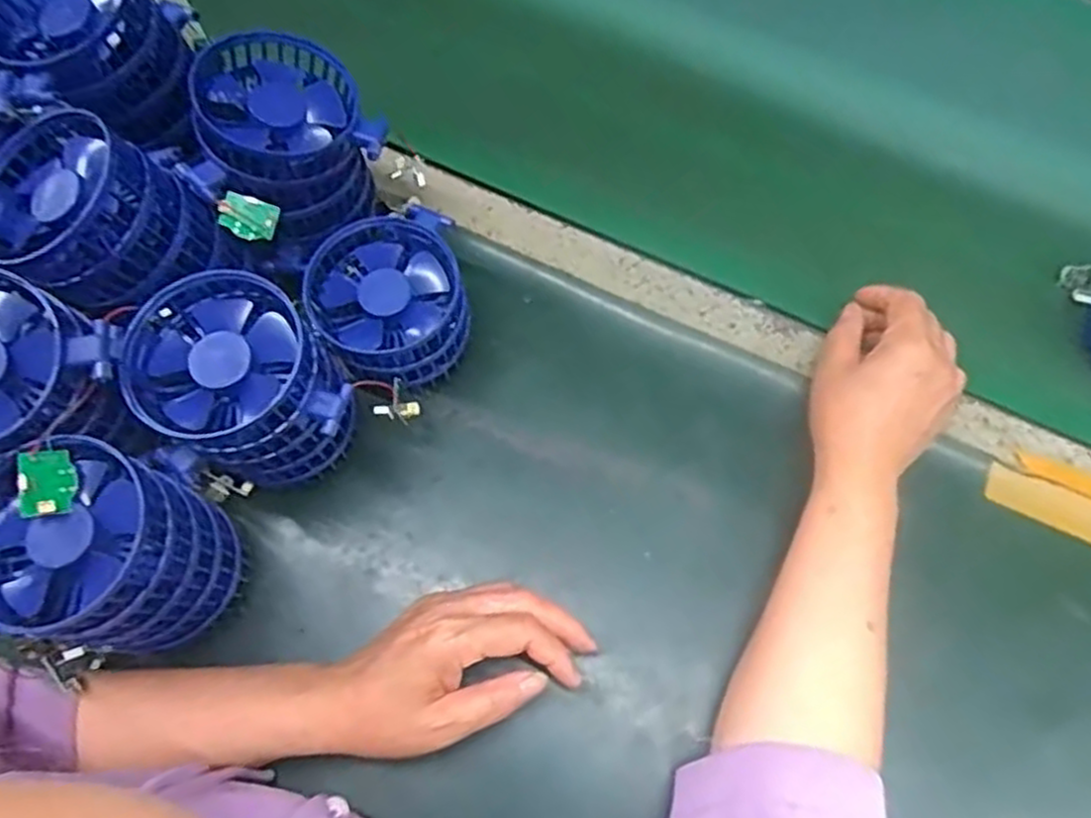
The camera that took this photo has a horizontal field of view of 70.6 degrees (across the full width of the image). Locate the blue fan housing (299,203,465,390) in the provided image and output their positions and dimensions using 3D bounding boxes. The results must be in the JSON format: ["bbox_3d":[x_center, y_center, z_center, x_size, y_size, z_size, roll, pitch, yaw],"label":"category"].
[{"bbox_3d":[-0.095,-0.062,0.483,0.092,0.069,0.102,-16,69,-6],"label":"blue fan housing"}]

